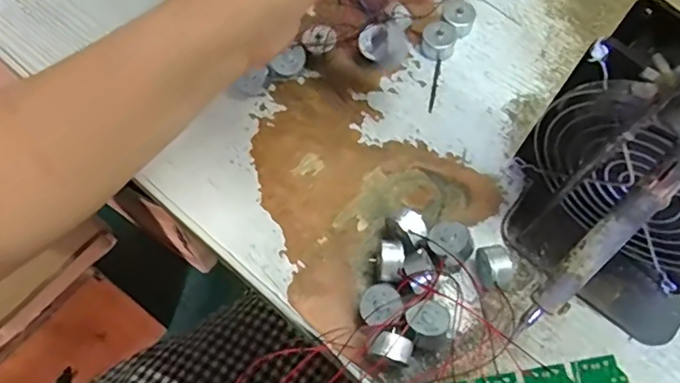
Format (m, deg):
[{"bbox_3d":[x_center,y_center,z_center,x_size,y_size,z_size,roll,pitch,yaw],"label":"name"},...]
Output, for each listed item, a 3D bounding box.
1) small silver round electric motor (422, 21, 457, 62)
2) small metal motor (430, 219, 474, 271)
[{"bbox_3d":[0.068,-0.104,0.372,0.022,0.014,0.023,1,67,-1],"label":"small silver round electric motor"},{"bbox_3d":[0.064,0.030,0.312,0.025,0.018,0.026,1,67,-1],"label":"small metal motor"}]

